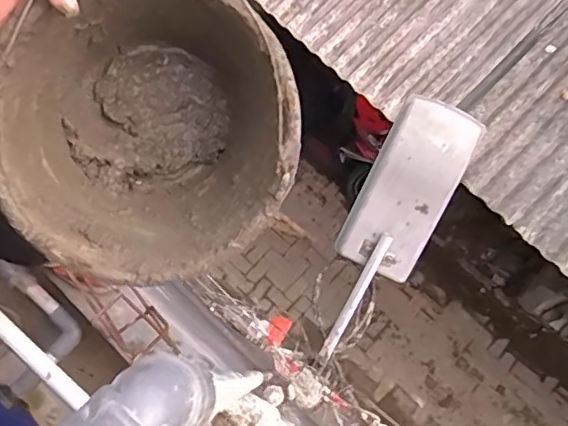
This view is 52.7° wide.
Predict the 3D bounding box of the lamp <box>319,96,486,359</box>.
[{"bbox_3d":[0.174,0.027,0.988,0.141,0.075,0.456,26,104,7],"label":"lamp"}]

